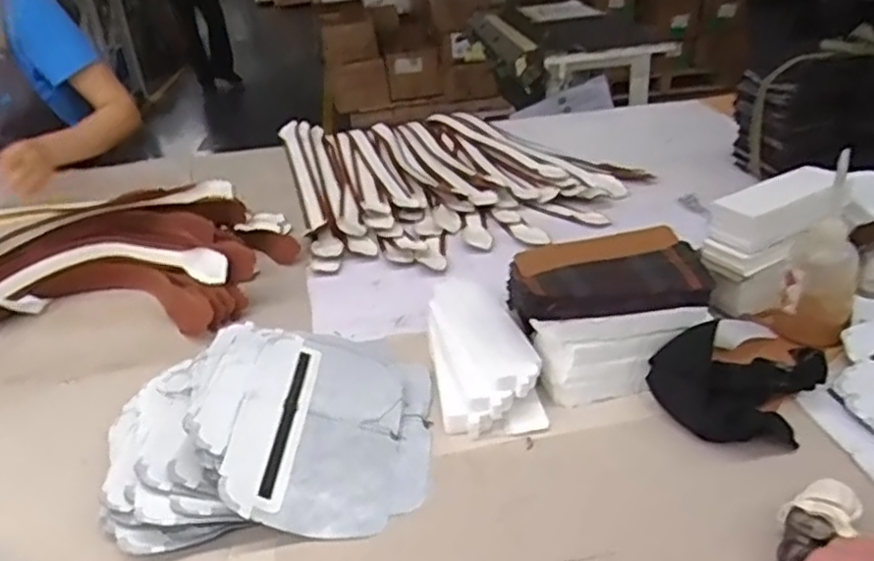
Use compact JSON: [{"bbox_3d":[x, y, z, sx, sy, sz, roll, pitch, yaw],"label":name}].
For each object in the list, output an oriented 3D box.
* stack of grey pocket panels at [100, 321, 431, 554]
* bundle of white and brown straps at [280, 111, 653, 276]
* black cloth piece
[{"bbox_3d":[-0.148,0.109,0.597,0.274,0.069,0.242,-5,29,0],"label":"stack of grey pocket panels"},{"bbox_3d":[0.034,-0.179,1.104,0.513,0.055,0.554,-12,30,-11],"label":"bundle of white and brown straps"},{"bbox_3d":[0.249,0.093,0.581,0.130,0.040,0.098,12,60,2],"label":"black cloth piece"}]

